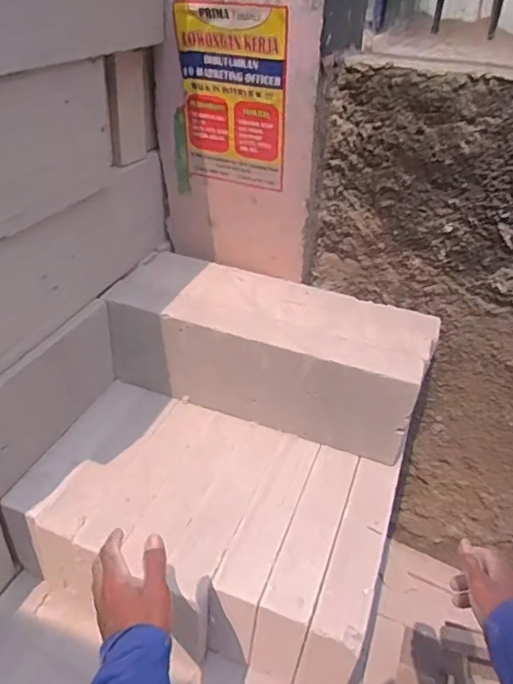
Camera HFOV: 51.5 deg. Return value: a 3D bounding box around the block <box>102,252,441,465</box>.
[{"bbox_3d":[0.025,0.011,1.054,0.575,0.210,0.234,12,38,14],"label":"block"}]

